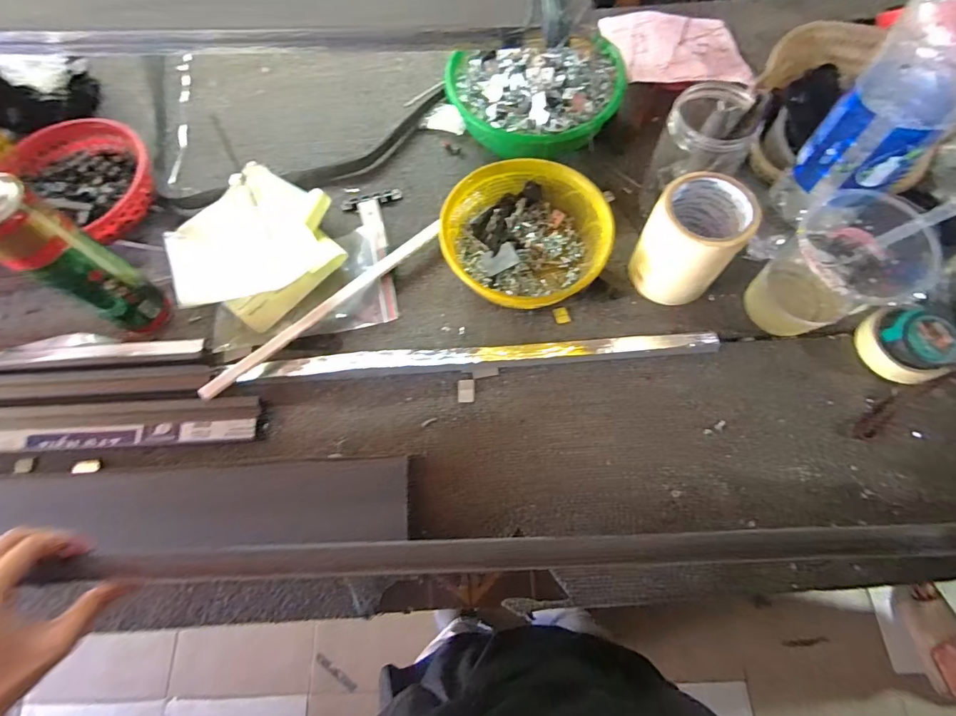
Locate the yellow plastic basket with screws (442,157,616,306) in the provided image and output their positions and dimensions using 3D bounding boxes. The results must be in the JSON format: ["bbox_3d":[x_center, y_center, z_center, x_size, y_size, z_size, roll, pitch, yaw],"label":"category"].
[{"bbox_3d":[0.054,-0.140,0.531,0.185,0.061,0.169,-1,69,2],"label":"yellow plastic basket with screws"}]

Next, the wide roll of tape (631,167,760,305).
[{"bbox_3d":[0.226,-0.123,0.491,0.093,0.113,0.088,-1,69,2],"label":"wide roll of tape"}]

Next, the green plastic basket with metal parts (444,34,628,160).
[{"bbox_3d":[0.071,-0.351,0.602,0.229,0.063,0.224,13,70,7],"label":"green plastic basket with metal parts"}]

